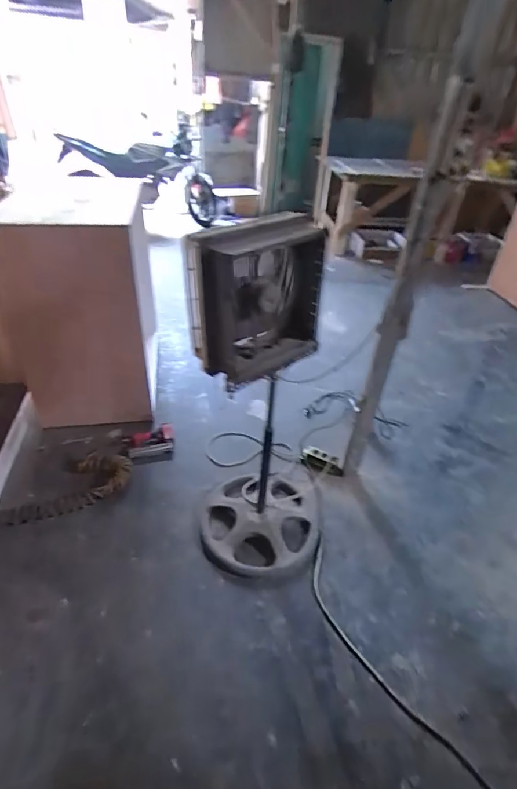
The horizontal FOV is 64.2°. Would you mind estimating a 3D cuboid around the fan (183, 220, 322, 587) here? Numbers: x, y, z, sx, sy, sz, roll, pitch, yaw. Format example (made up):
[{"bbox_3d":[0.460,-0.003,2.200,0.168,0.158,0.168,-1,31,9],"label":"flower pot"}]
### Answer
[{"bbox_3d":[0.041,0.100,1.336,0.462,1.180,0.419,-18,44,-23],"label":"fan"}]

